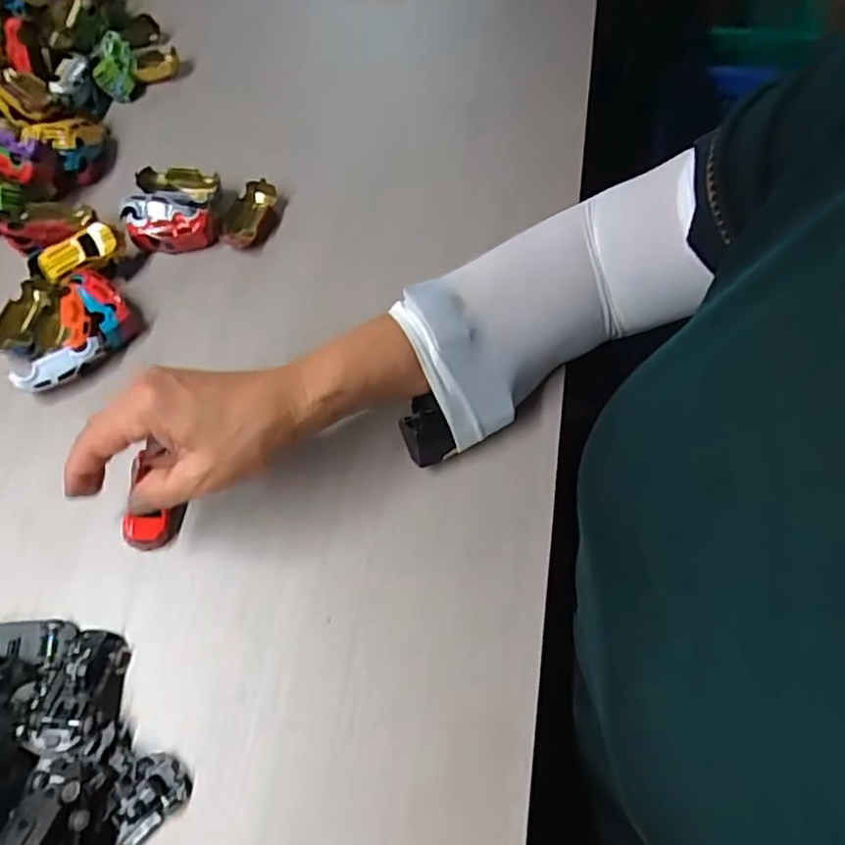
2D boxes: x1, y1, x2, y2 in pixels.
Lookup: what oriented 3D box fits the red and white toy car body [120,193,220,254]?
[{"bbox_3d":[-0.198,-0.154,0.514,0.069,0.038,0.033,-8,63,-2],"label":"red and white toy car body"}]

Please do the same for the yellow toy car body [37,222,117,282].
[{"bbox_3d":[-0.259,-0.128,0.488,0.063,0.017,0.025,-26,64,4],"label":"yellow toy car body"}]

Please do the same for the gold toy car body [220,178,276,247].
[{"bbox_3d":[-0.138,-0.165,0.525,0.036,0.022,0.064,14,64,9],"label":"gold toy car body"}]

